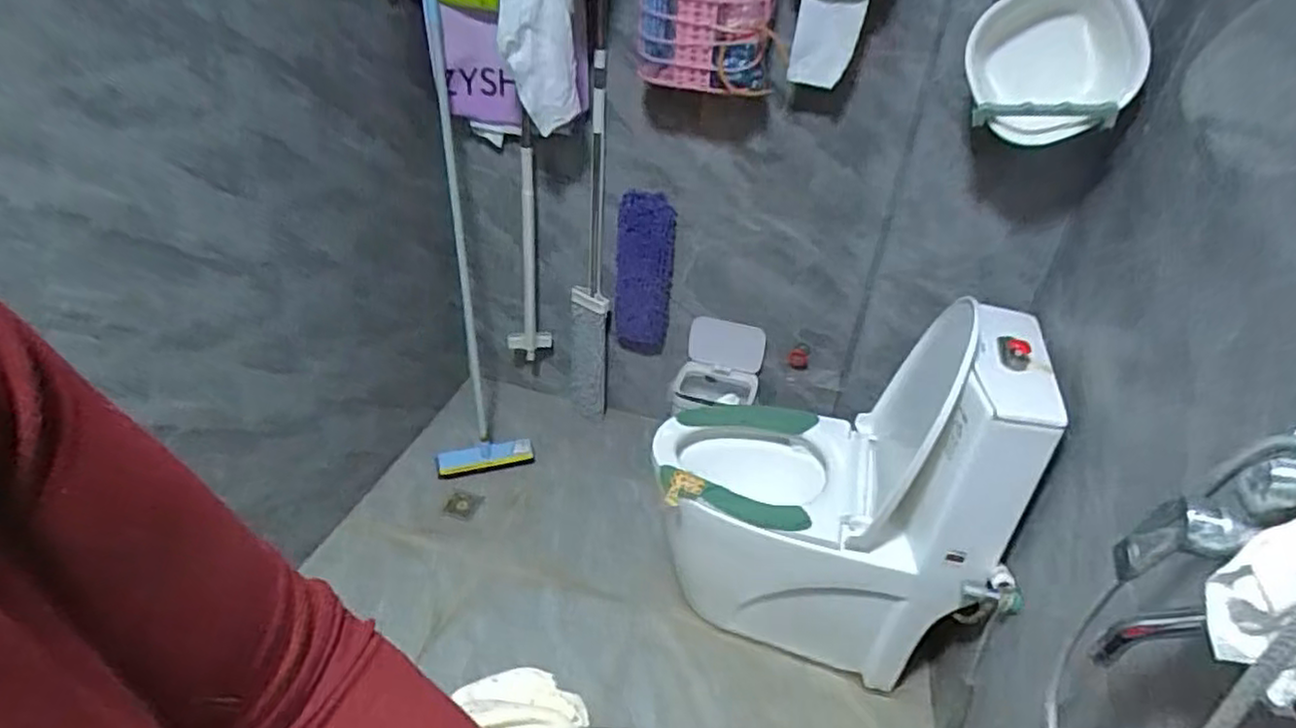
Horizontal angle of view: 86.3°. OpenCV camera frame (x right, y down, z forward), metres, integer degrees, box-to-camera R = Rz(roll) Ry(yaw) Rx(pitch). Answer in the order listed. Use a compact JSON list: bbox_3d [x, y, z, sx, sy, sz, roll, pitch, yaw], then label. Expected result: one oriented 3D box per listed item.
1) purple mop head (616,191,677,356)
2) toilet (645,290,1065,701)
[{"bbox_3d":[-0.014,-0.235,1.909,0.156,0.467,0.034,9,35,8],"label":"purple mop head"},{"bbox_3d":[0.367,0.234,1.453,0.652,0.767,0.406,17,37,18],"label":"toilet"}]

